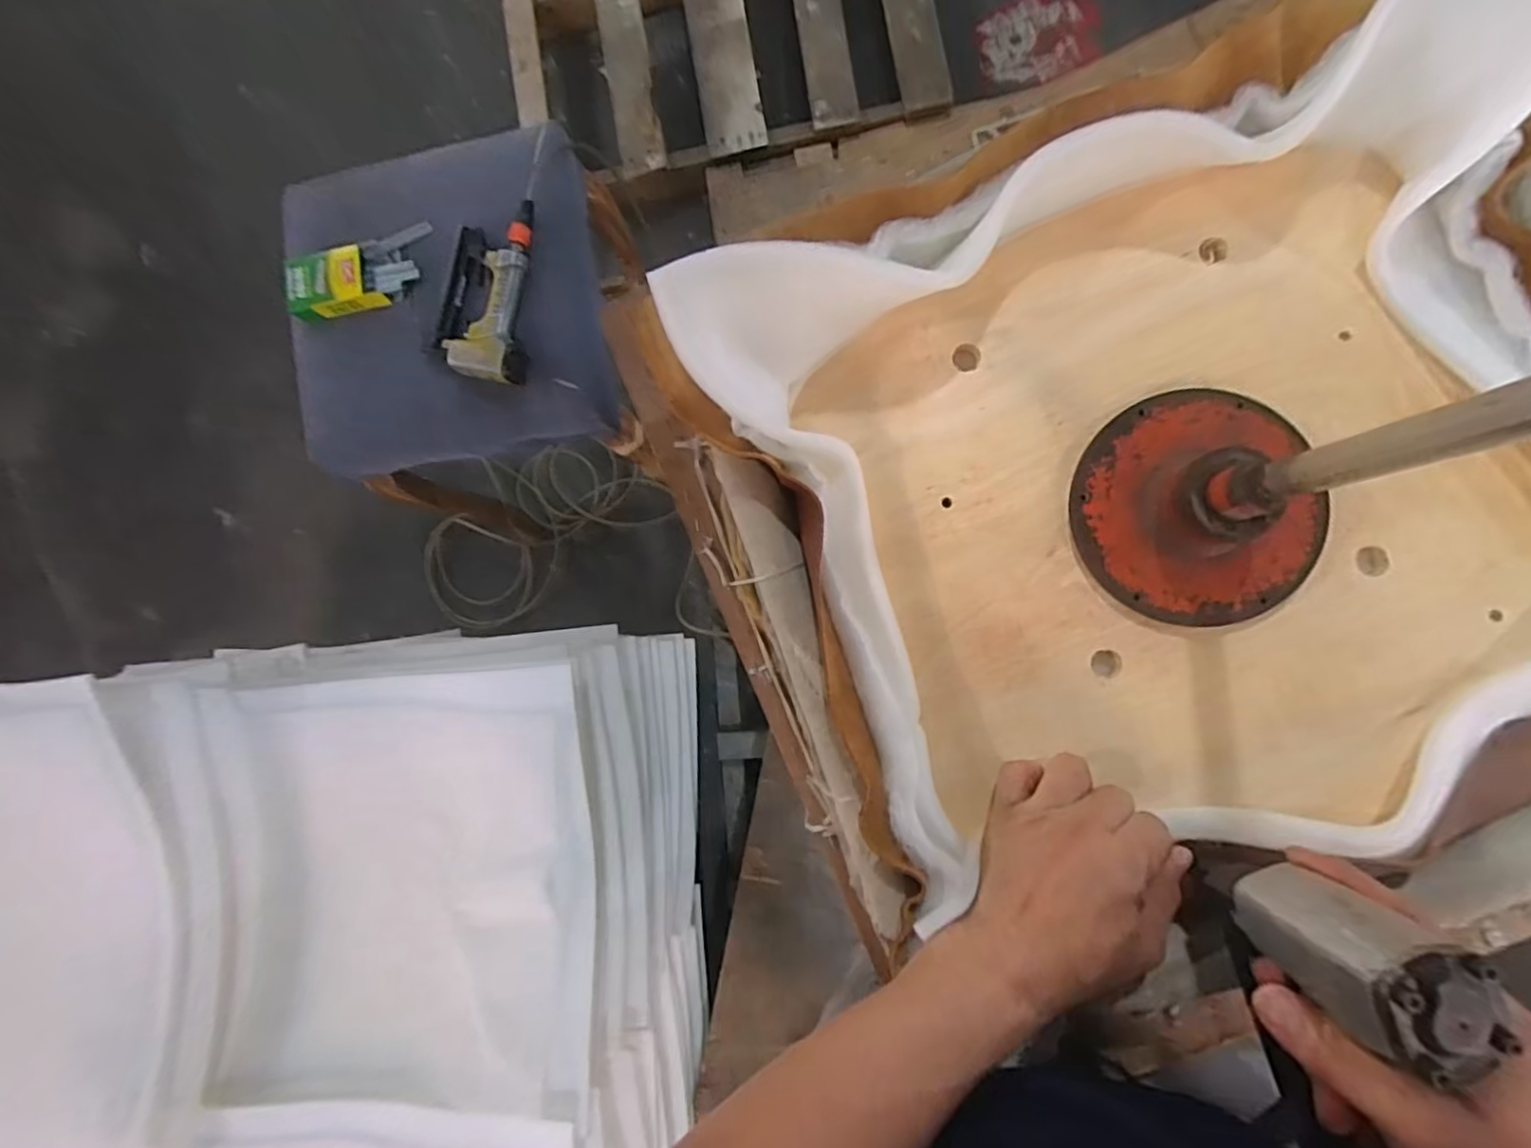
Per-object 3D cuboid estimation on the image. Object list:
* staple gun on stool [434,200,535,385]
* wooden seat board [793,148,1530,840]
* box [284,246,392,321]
[{"bbox_3d":[-0.375,-0.379,0.882,0.119,0.042,0.246,2,87,7],"label":"staple gun on stool"},{"bbox_3d":[0.262,-0.048,0.421,0.395,0.021,0.385,-21,85,5],"label":"wooden seat board"},{"bbox_3d":[-0.587,-0.396,0.898,0.128,0.029,0.080,-10,86,6],"label":"box"}]

